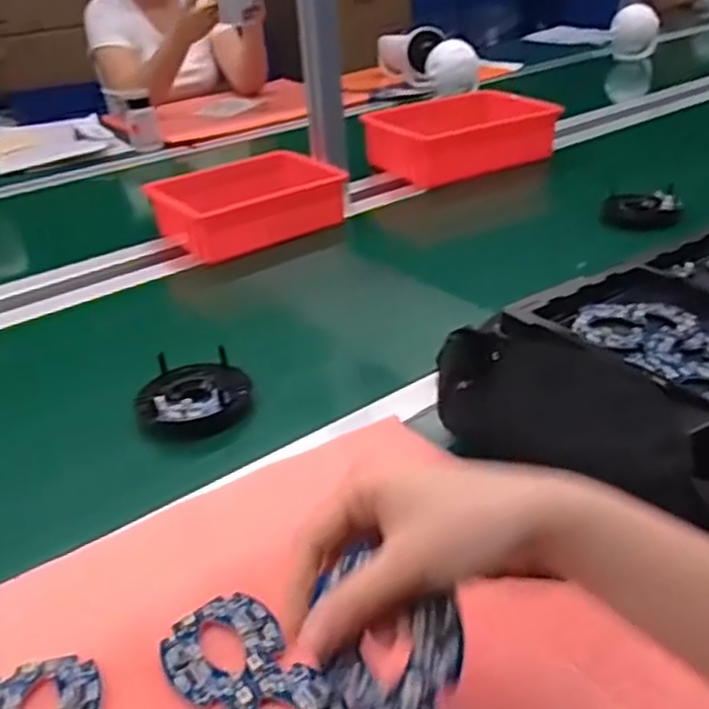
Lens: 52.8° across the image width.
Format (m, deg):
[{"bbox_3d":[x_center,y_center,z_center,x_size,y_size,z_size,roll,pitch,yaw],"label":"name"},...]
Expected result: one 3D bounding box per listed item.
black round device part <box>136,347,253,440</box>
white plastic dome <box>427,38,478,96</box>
[{"bbox_3d":[-0.145,0.042,0.657,0.100,0.047,0.091,-3,31,2],"label":"black round device part"},{"bbox_3d":[0.217,-0.634,1.584,0.115,0.106,0.089,2,32,9],"label":"white plastic dome"}]

